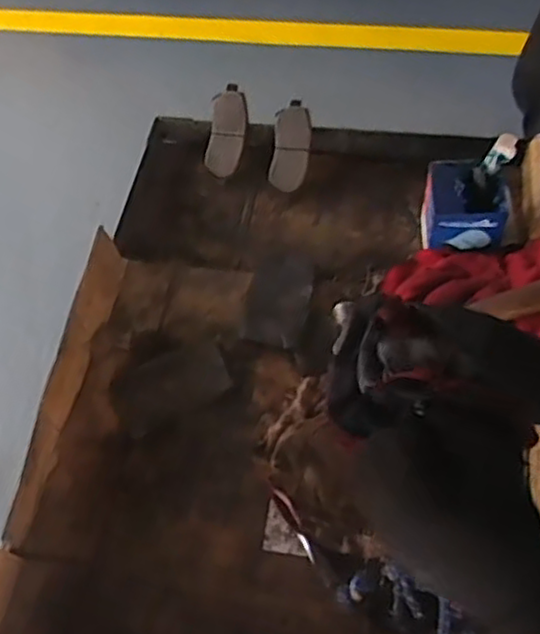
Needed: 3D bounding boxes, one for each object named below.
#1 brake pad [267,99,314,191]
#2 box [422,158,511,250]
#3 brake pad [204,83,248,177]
[{"bbox_3d":[0.025,-0.206,0.818,0.045,0.016,0.108,8,86,7],"label":"brake pad"},{"bbox_3d":[0.206,-0.119,0.725,0.082,0.055,0.084,6,60,8],"label":"box"},{"bbox_3d":[-0.051,-0.227,0.831,0.043,0.016,0.111,8,86,7],"label":"brake pad"}]

